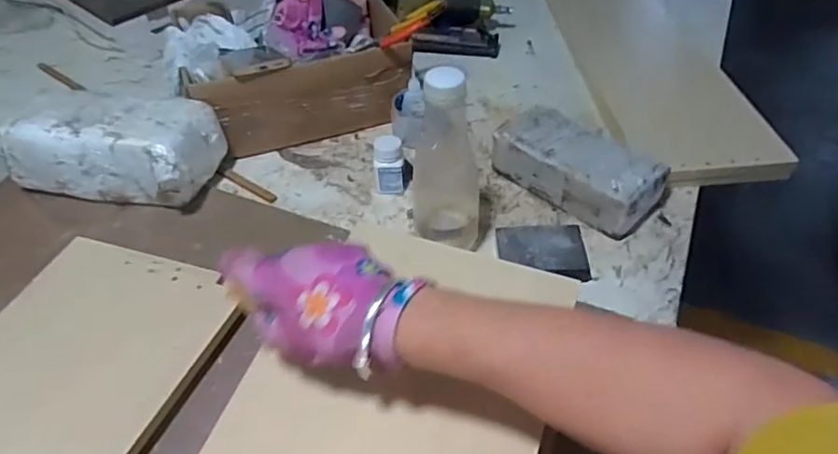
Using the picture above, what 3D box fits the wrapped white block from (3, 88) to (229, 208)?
[{"bbox_3d":[-0.392,-0.104,0.743,0.234,0.113,0.122,7,46,7],"label":"wrapped white block"}]

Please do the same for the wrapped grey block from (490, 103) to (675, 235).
[{"bbox_3d":[0.203,-0.076,0.737,0.106,0.070,0.210,-34,54,-28],"label":"wrapped grey block"}]

